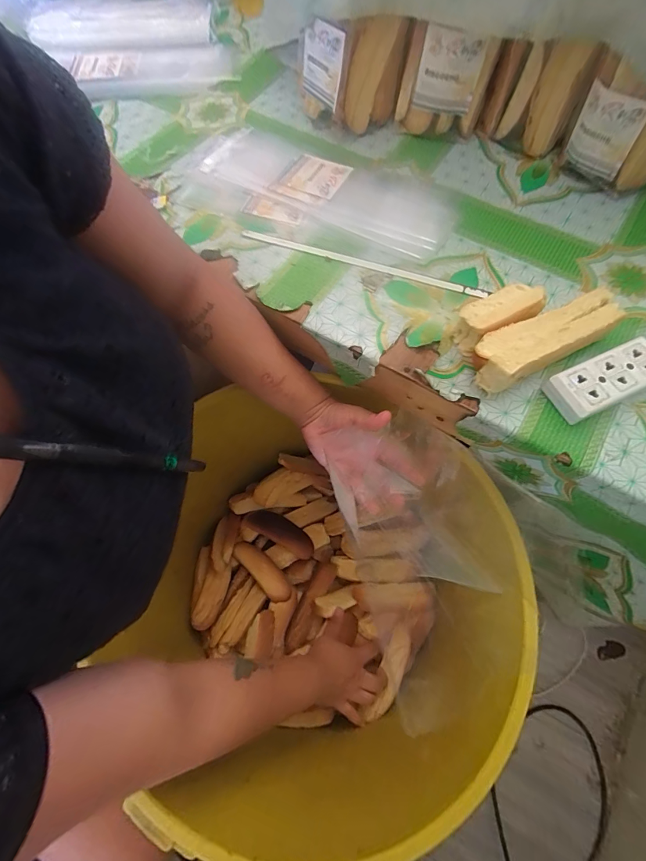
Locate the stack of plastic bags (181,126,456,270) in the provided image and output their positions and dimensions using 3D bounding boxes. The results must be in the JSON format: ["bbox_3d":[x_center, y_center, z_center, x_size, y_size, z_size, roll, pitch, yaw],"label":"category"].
[{"bbox_3d":[-0.006,-0.284,0.456,0.315,0.014,0.154,21,70,10],"label":"stack of plastic bags"}]

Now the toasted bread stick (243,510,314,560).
[{"bbox_3d":[-0.072,0.167,0.627,0.128,0.023,0.043,27,73,12],"label":"toasted bread stick"}]

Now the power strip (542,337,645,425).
[{"bbox_3d":[0.255,-0.045,0.340,0.099,0.025,0.043,-24,69,-8],"label":"power strip"}]

